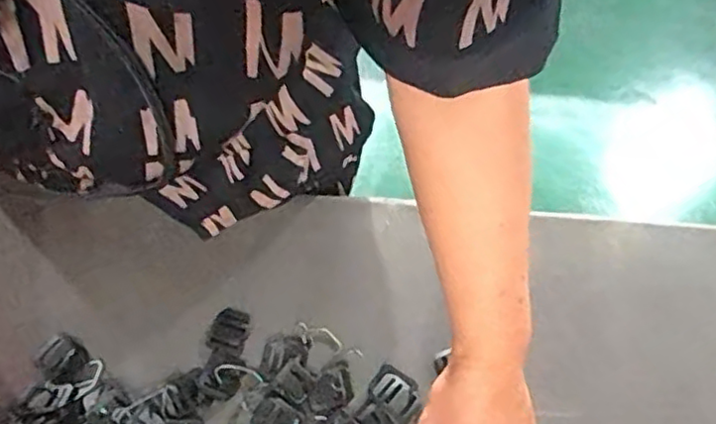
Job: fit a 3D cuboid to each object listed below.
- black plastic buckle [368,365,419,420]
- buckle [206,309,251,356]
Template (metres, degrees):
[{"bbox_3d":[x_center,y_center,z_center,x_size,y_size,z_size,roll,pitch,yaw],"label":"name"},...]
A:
[{"bbox_3d":[0.027,0.135,0.498,0.038,0.004,0.031,37,63,18],"label":"black plastic buckle"},{"bbox_3d":[-0.101,0.094,0.520,0.028,0.004,0.035,18,59,8],"label":"buckle"}]

